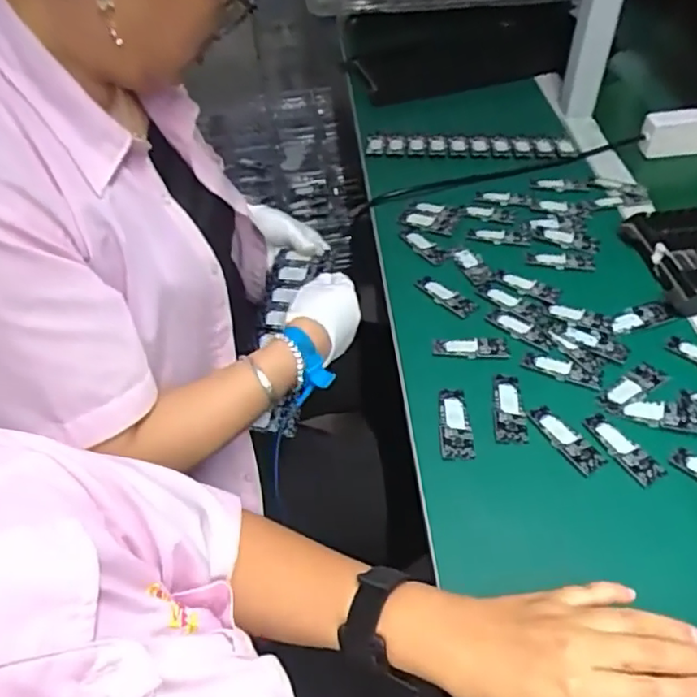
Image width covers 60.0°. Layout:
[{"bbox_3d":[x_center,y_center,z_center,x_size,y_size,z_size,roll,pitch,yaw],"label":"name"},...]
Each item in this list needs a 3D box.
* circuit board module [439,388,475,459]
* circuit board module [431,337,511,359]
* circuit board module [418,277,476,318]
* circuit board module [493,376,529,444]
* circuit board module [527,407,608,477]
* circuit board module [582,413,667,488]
[{"bbox_3d":[0.094,0.067,0.535,0.028,0.007,0.070,-3,48,2],"label":"circuit board module"},{"bbox_3d":[0.118,-0.001,0.589,0.072,0.004,0.026,1,49,5],"label":"circuit board module"},{"bbox_3d":[0.103,-0.056,0.639,0.068,0.004,0.024,31,58,28],"label":"circuit board module"},{"bbox_3d":[0.144,0.053,0.541,0.028,0.004,0.071,2,49,6],"label":"circuit board module"},{"bbox_3d":[0.185,0.077,0.516,0.026,0.004,0.071,-29,53,-20],"label":"circuit board module"},{"bbox_3d":[0.230,0.083,0.507,0.025,0.004,0.071,-27,52,-18],"label":"circuit board module"}]

